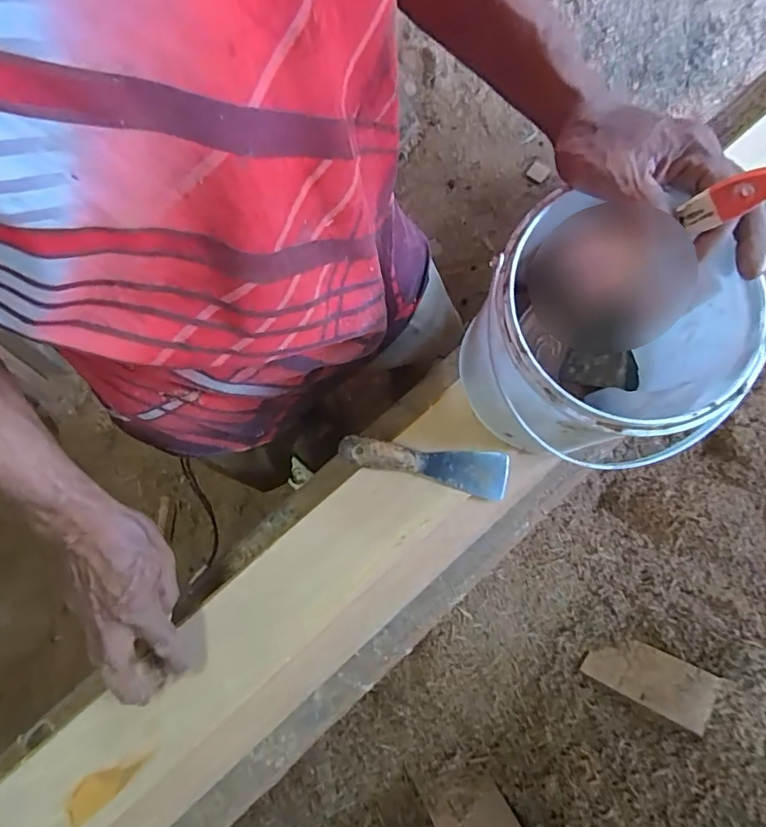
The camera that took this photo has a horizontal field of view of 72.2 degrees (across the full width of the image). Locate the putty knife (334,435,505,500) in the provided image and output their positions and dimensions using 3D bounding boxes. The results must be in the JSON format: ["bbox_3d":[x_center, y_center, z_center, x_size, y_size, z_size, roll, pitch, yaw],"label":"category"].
[{"bbox_3d":[0.040,0.050,0.508,0.162,0.032,0.042,7,79,2],"label":"putty knife"}]

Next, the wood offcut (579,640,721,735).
[{"bbox_3d":[0.394,0.390,0.785,0.167,0.010,0.082,15,58,44],"label":"wood offcut"}]

